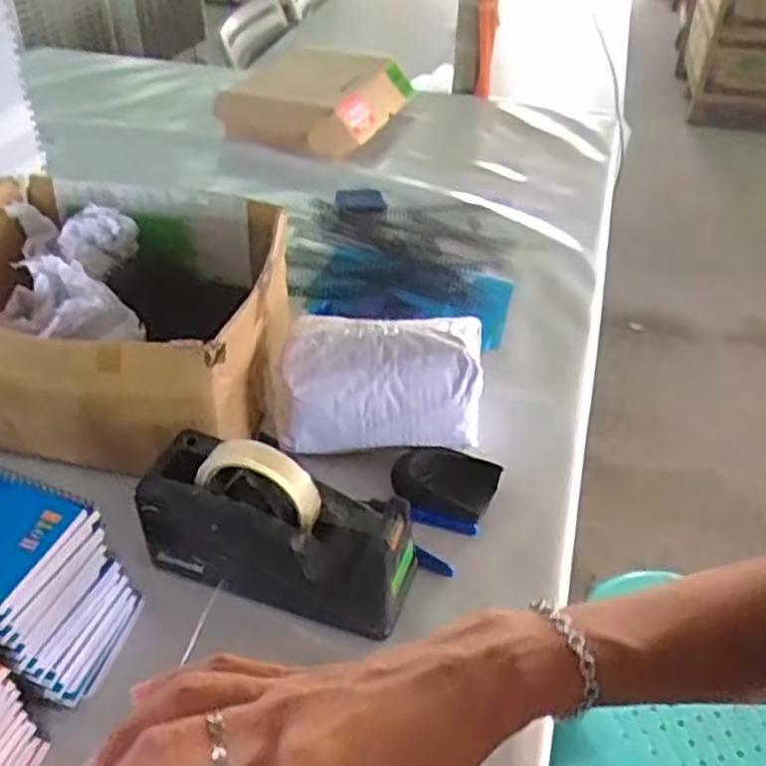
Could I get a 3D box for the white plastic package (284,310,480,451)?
[{"bbox_3d":[-0.006,0.001,0.714,0.185,0.099,0.106,1,40,-1],"label":"white plastic package"}]

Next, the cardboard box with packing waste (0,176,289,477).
[{"bbox_3d":[-0.244,-0.054,0.727,0.304,0.167,0.255,6,40,6],"label":"cardboard box with packing waste"}]

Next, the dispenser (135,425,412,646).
[{"bbox_3d":[-0.079,0.106,0.583,0.201,0.122,0.076,13,42,13],"label":"dispenser"}]

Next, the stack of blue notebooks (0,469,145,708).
[{"bbox_3d":[-0.262,0.137,0.529,0.137,0.128,0.097,17,42,17],"label":"stack of blue notebooks"}]

